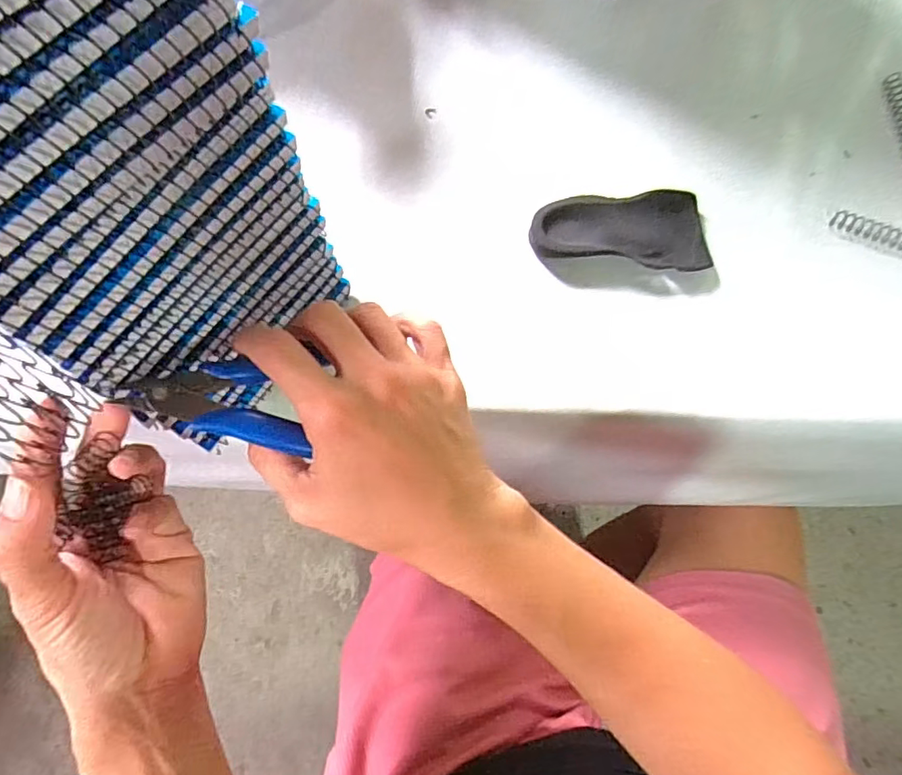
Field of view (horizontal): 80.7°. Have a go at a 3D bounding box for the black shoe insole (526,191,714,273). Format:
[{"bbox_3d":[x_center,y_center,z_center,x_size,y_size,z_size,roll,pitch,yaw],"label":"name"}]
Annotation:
[{"bbox_3d":[0.113,-0.100,0.352,0.117,0.015,0.055,-6,70,-5],"label":"black shoe insole"}]

